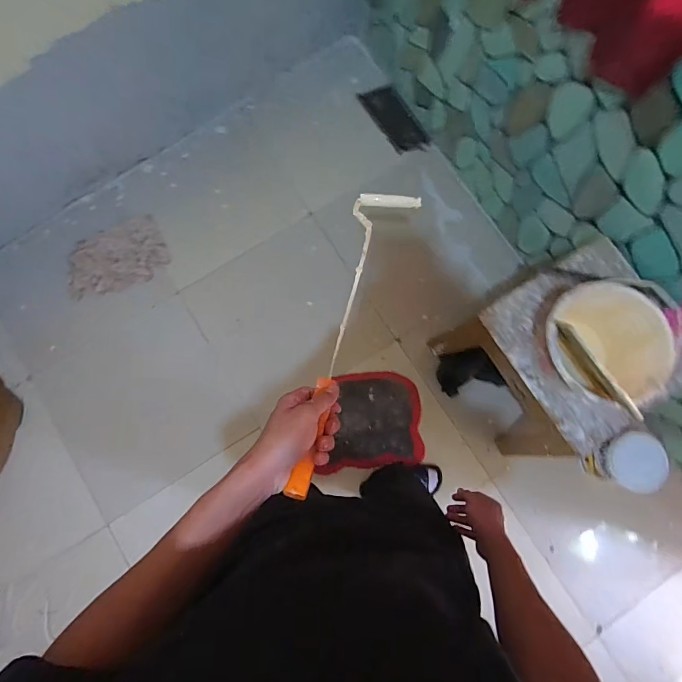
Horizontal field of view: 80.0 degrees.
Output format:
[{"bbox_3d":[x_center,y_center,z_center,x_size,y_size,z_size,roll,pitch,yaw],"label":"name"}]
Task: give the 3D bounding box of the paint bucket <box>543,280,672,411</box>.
[{"bbox_3d":[0.588,0.001,0.980,0.253,0.219,0.271,0,77,-2],"label":"paint bucket"}]

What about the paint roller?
[{"bbox_3d":[0.025,-0.053,0.594,0.108,0.024,0.568,16,53,1],"label":"paint roller"}]

